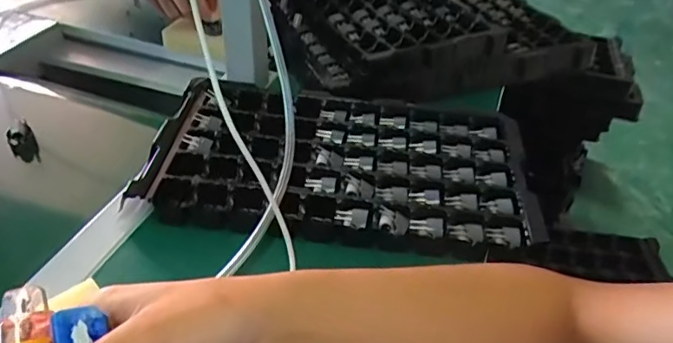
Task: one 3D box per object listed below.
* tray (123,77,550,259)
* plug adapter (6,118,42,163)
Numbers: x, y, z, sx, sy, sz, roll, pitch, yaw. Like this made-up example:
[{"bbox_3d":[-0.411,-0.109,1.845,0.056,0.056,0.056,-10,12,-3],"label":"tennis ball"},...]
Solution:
[{"bbox_3d":[0.009,-0.017,0.541,0.362,0.051,0.202,6,40,2],"label":"tray"},{"bbox_3d":[-0.334,-0.030,0.575,0.025,0.048,0.015,-21,46,-28],"label":"plug adapter"}]

